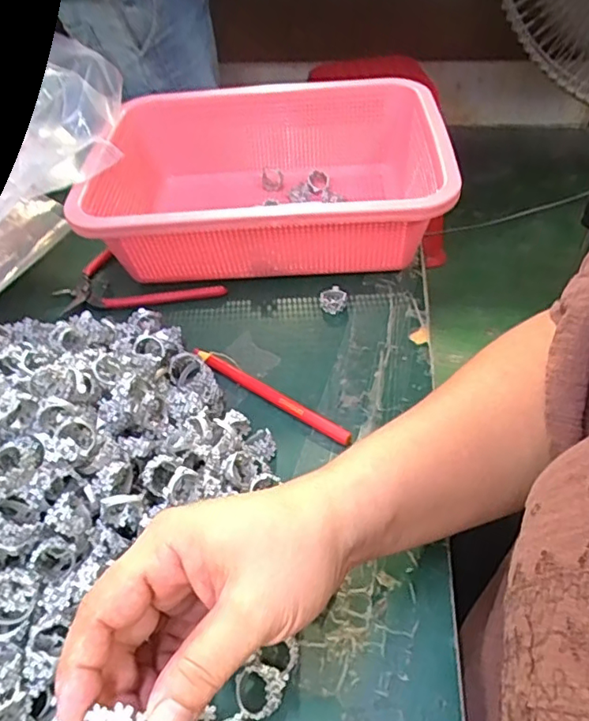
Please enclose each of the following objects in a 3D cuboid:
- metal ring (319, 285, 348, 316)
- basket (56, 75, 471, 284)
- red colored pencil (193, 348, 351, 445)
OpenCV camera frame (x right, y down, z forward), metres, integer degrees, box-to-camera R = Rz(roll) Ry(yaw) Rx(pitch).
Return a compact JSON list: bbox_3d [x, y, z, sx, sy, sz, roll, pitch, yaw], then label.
[{"bbox_3d":[0.032,-0.049,0.459,0.021,0.012,0.021,-3,46,3],"label":"metal ring"},{"bbox_3d":[-0.022,-0.161,0.510,0.289,0.097,0.228,-2,46,3],"label":"basket"},{"bbox_3d":[-0.020,0.024,0.398,0.139,0.009,0.010,26,54,27],"label":"red colored pencil"}]

